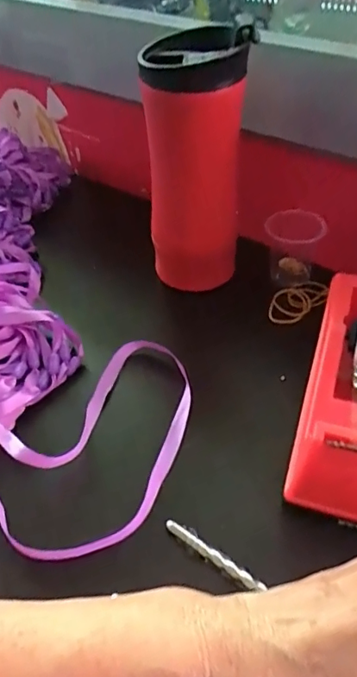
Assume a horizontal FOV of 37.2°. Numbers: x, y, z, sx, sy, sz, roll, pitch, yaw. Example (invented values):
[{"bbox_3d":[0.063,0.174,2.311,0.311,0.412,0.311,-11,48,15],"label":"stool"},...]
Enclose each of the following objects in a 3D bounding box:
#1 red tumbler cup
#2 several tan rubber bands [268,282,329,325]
[{"bbox_3d":[0.012,-0.136,0.420,0.073,0.180,0.082,-4,45,-1],"label":"red tumbler cup"},{"bbox_3d":[0.099,-0.030,0.448,0.063,0.008,0.032,-36,54,-28],"label":"several tan rubber bands"}]

